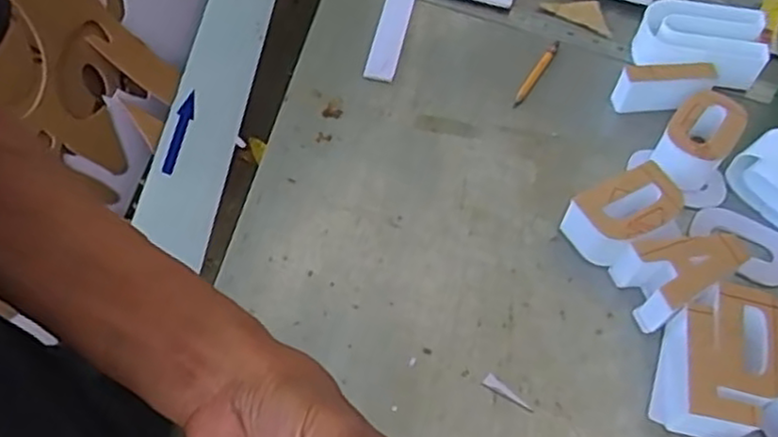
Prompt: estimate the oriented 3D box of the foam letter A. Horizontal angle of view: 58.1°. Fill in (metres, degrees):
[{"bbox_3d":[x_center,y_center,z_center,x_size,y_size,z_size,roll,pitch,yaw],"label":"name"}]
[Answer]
[{"bbox_3d":[0.221,0.038,0.539,0.087,0.044,0.059,-25,62,-16],"label":"foam letter A"}]

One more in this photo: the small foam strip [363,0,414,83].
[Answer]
[{"bbox_3d":[0.002,-0.185,0.689,0.029,0.012,0.123,11,59,5],"label":"small foam strip"}]

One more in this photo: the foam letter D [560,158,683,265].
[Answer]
[{"bbox_3d":[0.187,-0.002,0.561,0.086,0.042,0.052,-28,63,-18],"label":"foam letter D"}]

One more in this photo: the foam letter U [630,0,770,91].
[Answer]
[{"bbox_3d":[0.296,-0.168,0.665,0.116,0.044,0.067,20,60,10],"label":"foam letter U"}]

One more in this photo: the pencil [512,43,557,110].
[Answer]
[{"bbox_3d":[0.141,-0.139,0.668,0.010,0.004,0.090,29,62,15],"label":"pencil"}]

